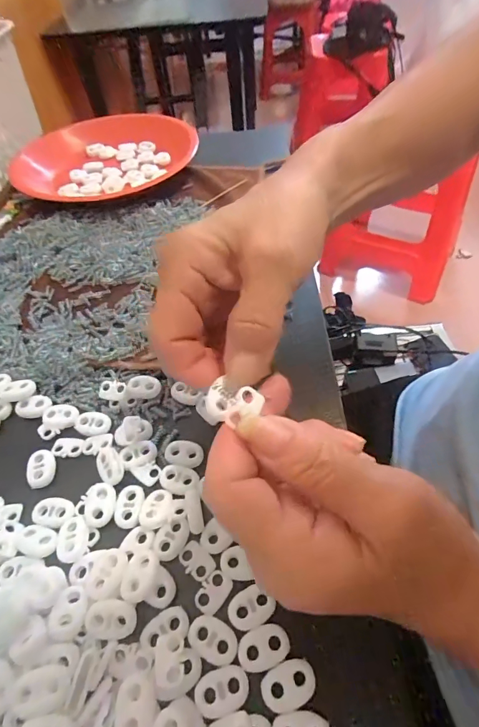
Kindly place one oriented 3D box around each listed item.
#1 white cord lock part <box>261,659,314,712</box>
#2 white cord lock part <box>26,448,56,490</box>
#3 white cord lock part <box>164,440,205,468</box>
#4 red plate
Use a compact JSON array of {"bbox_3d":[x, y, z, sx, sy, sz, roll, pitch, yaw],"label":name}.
[{"bbox_3d":[0.020,0.132,0.159,0.022,0.004,0.014,-23,55,-14],"label":"white cord lock part"},{"bbox_3d":[-0.116,0.061,0.227,0.015,0.004,0.022,-9,53,-4],"label":"white cord lock part"},{"bbox_3d":[-0.032,0.052,0.226,0.022,0.004,0.016,11,54,12],"label":"white cord lock part"},{"bbox_3d":[-0.146,-0.242,0.431,0.201,0.027,0.168,-26,56,-16],"label":"red plate"}]

